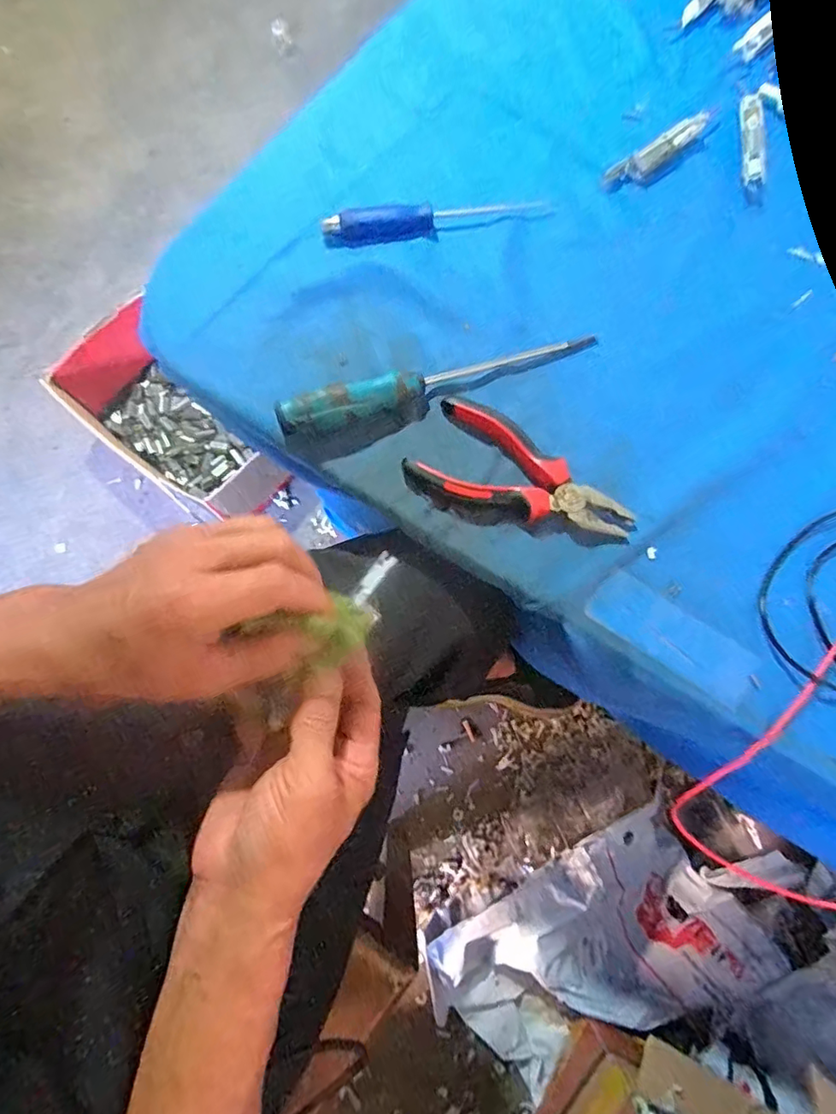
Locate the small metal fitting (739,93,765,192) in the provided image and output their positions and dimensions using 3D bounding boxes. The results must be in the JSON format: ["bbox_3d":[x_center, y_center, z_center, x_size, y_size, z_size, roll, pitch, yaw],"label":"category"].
[{"bbox_3d":[0.292,-0.364,0.468,0.019,0.014,0.095,6,75,1],"label":"small metal fitting"}]

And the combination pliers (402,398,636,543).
[{"bbox_3d":[0.073,-0.050,0.377,0.154,0.018,0.075,29,77,7],"label":"combination pliers"}]

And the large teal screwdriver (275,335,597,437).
[{"bbox_3d":[0.019,-0.132,0.390,0.244,0.032,0.026,-19,76,-6],"label":"large teal screwdriver"}]

